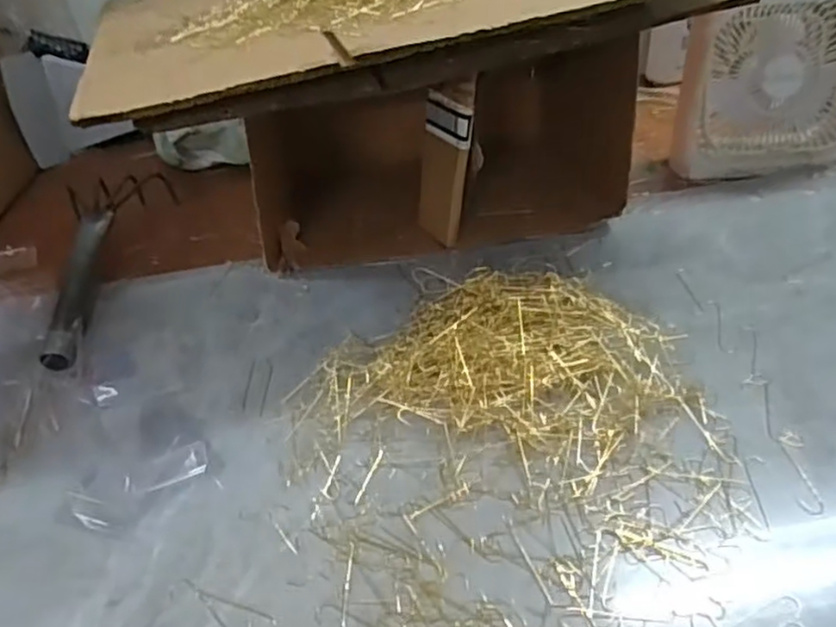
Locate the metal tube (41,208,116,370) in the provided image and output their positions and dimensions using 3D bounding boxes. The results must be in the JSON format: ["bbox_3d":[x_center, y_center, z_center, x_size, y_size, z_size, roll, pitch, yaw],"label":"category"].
[{"bbox_3d":[-0.318,-0.031,0.631,0.030,0.032,0.219,-10,39,-5],"label":"metal tube"}]

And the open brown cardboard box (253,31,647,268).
[{"bbox_3d":[0.024,-0.186,0.680,0.340,0.163,0.262,-3,39,4],"label":"open brown cardboard box"}]

